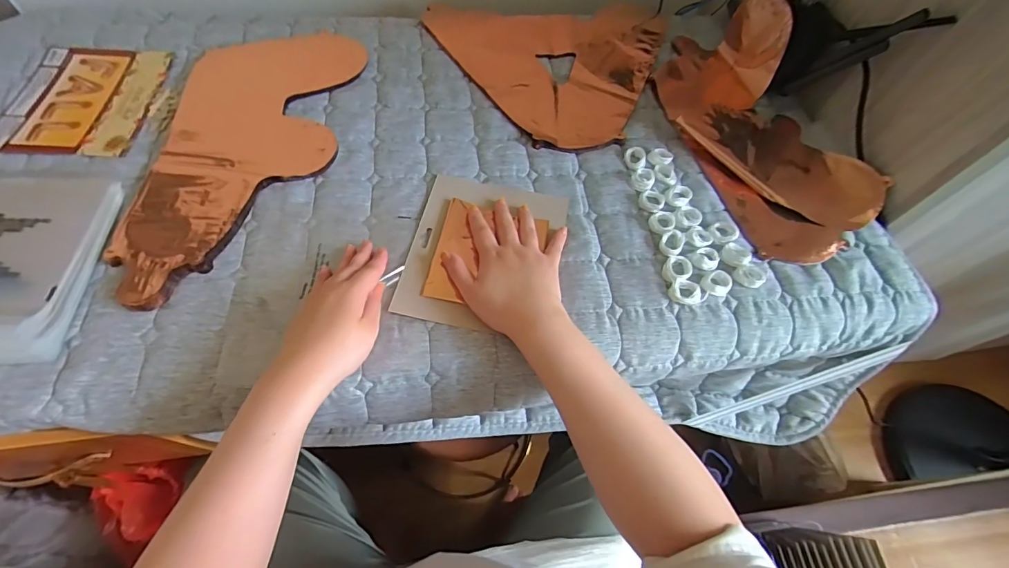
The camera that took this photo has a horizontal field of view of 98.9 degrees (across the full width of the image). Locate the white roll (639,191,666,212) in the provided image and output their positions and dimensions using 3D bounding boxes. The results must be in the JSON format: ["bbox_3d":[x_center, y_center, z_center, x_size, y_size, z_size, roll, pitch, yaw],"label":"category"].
[{"bbox_3d":[0.179,-0.101,0.523,0.029,0.012,0.023,34,63,15],"label":"white roll"}]

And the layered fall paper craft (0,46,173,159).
[{"bbox_3d":[-0.533,-0.235,0.550,0.160,0.004,0.190,1,62,-5],"label":"layered fall paper craft"}]

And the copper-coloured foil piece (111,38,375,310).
[{"bbox_3d":[-0.317,-0.176,0.529,0.201,0.008,0.445,4,60,-2],"label":"copper-coloured foil piece"}]

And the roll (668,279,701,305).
[{"bbox_3d":[0.195,0.009,0.465,0.031,0.010,0.027,34,63,15],"label":"roll"}]

